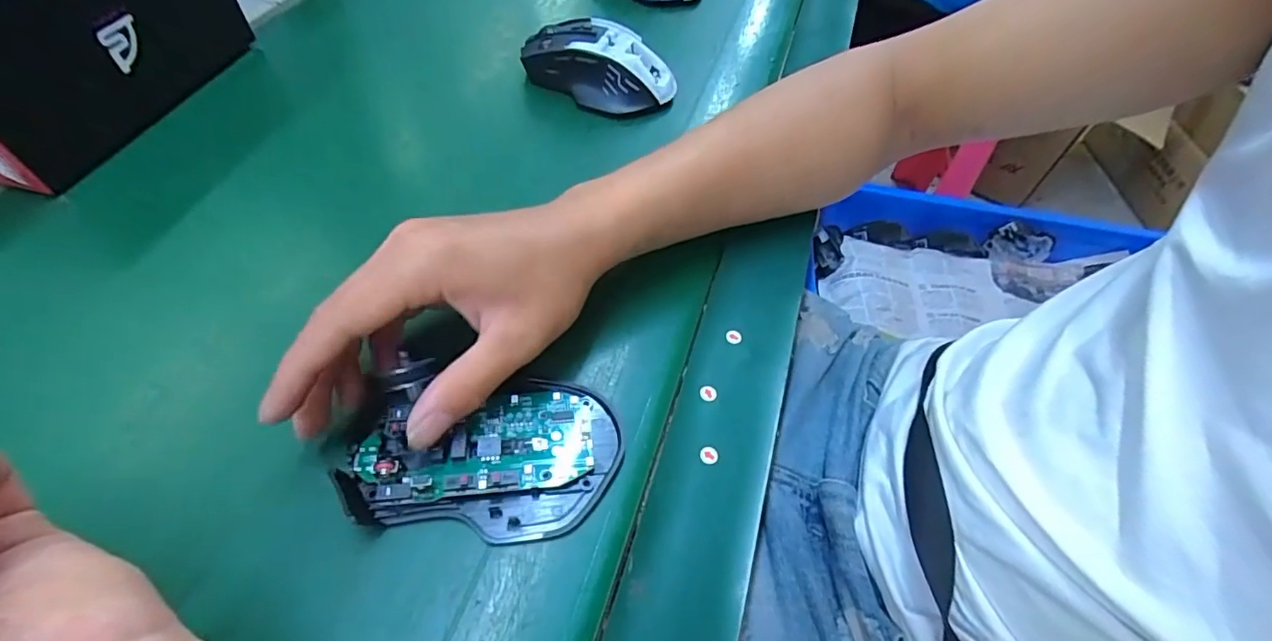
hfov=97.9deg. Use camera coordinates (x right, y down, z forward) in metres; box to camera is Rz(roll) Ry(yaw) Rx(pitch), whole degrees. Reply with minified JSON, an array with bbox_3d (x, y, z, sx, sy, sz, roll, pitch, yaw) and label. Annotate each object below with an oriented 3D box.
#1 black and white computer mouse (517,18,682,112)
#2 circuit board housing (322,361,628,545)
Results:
[{"bbox_3d":[-0.028,-0.191,0.410,0.115,0.038,0.062,24,56,10],"label":"black and white computer mouse"},{"bbox_3d":[-0.067,0.054,0.239,0.115,0.021,0.069,4,53,-3],"label":"circuit board housing"}]

